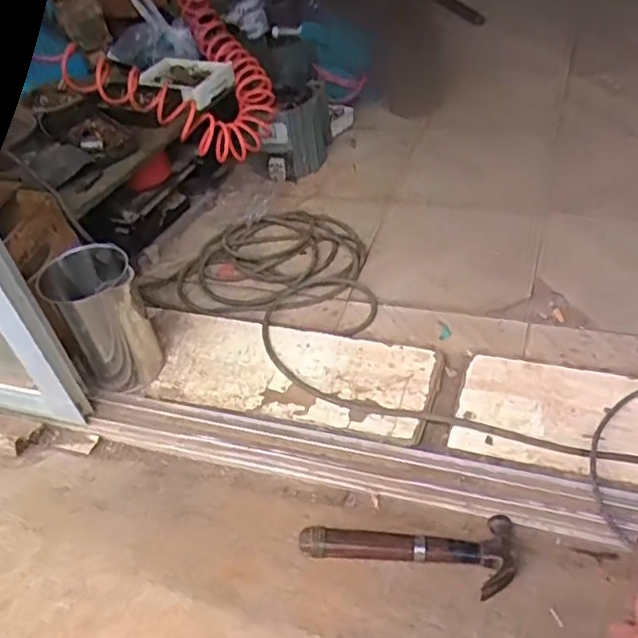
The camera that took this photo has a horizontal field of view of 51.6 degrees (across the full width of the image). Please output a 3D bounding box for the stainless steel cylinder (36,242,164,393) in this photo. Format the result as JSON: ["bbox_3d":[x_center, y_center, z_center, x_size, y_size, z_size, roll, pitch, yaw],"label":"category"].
[{"bbox_3d":[-0.343,0.007,1.058,0.136,0.210,0.115,-23,42,-17],"label":"stainless steel cylinder"}]

